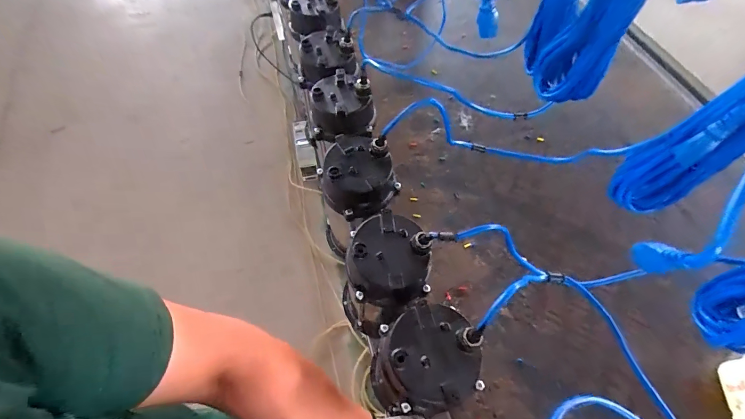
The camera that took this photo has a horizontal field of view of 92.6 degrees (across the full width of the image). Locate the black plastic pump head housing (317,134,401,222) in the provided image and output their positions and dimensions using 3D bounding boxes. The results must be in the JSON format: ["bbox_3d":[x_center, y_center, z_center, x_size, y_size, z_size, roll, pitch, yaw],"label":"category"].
[{"bbox_3d":[-0.025,-0.055,0.584,0.119,0.070,0.122,-19,60,-12],"label":"black plastic pump head housing"}]

